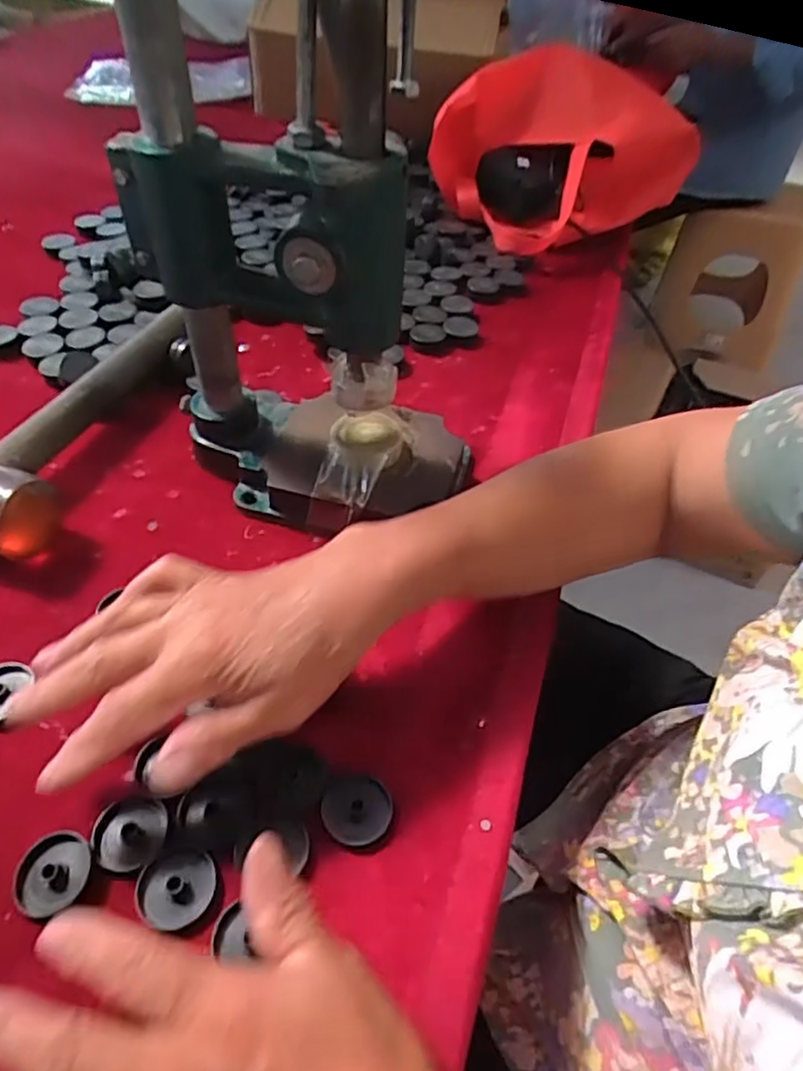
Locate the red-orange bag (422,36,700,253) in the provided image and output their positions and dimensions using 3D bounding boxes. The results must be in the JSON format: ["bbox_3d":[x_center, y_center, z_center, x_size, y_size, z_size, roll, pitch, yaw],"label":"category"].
[{"bbox_3d":[0.180,-0.441,0.764,0.294,0.162,0.185,-30,56,-30],"label":"red-orange bag"}]

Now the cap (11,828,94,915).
[{"bbox_3d":[-0.156,0.150,0.293,0.033,0.008,0.032,3,46,-3],"label":"cap"}]

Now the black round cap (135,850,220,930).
[{"bbox_3d":[-0.100,0.157,0.293,0.034,0.005,0.031,3,46,-3],"label":"black round cap"}]

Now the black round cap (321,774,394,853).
[{"bbox_3d":[-0.022,0.134,0.319,0.035,0.005,0.033,3,46,-3],"label":"black round cap"}]

